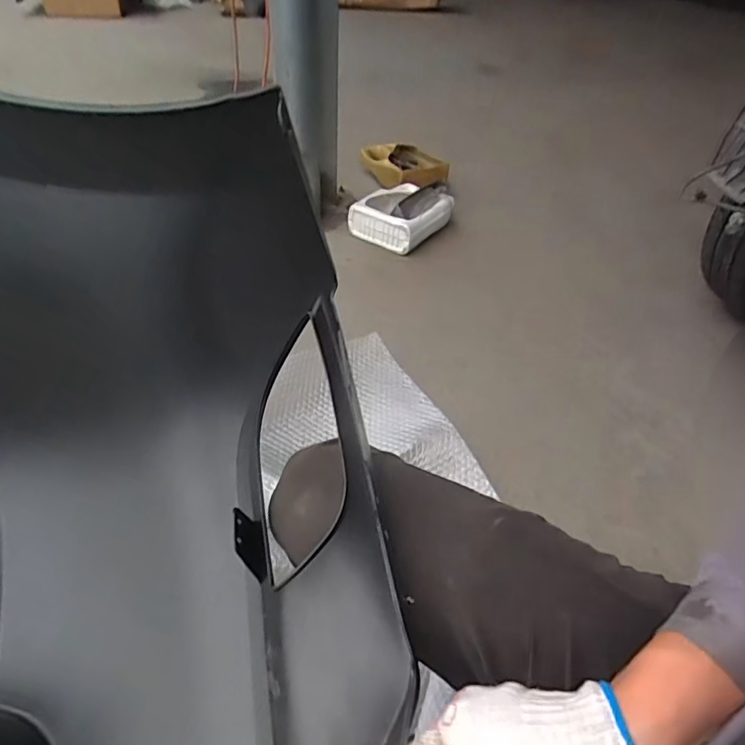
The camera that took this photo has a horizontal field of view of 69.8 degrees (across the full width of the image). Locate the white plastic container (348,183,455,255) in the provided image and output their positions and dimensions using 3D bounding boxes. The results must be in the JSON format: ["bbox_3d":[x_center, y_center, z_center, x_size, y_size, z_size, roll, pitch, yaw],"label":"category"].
[{"bbox_3d":[0.091,-0.461,1.561,0.202,0.106,0.282,26,46,22],"label":"white plastic container"}]

